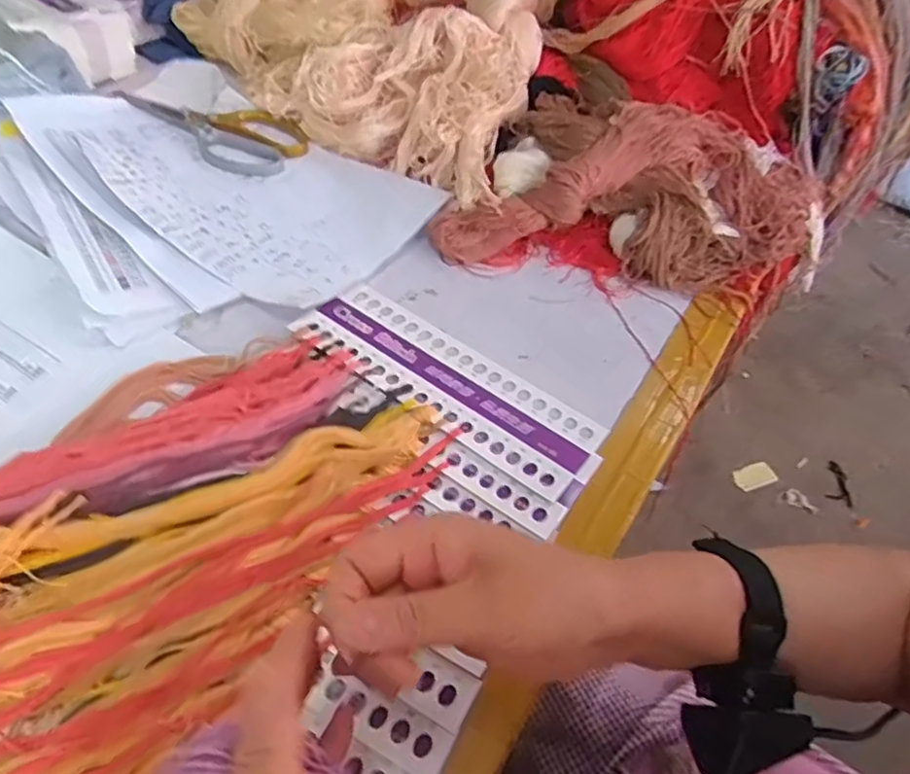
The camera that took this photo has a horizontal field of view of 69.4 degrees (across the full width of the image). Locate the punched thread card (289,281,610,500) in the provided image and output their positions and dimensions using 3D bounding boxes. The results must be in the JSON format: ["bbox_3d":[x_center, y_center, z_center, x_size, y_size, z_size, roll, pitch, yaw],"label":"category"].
[{"bbox_3d":[-0.004,-0.006,0.491,0.241,0.004,0.082,33,47,19],"label":"punched thread card"}]

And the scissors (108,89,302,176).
[{"bbox_3d":[-0.254,-0.278,0.679,0.221,0.011,0.097,30,54,18],"label":"scissors"}]

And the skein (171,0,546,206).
[{"bbox_3d":[-0.080,-0.387,0.693,0.452,0.164,0.266,32,54,19],"label":"skein"}]

